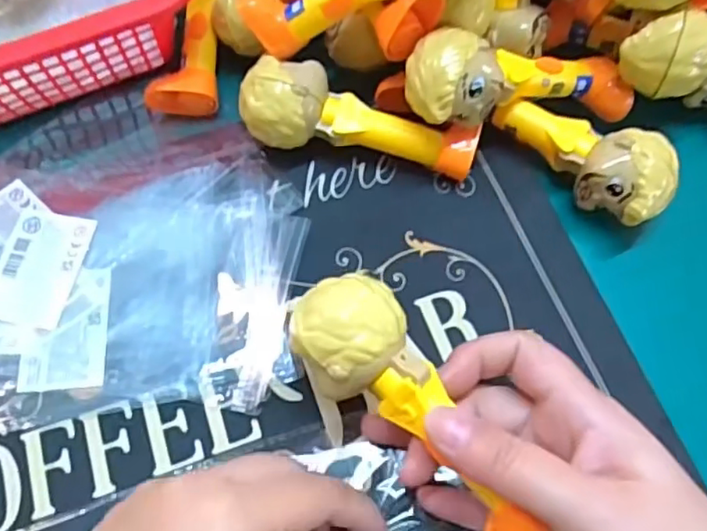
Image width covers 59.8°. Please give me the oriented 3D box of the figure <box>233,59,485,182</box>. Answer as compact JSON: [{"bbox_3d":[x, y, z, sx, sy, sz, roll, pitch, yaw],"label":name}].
[{"bbox_3d":[0.004,-0.074,0.318,0.120,0.041,0.040,10,67,4],"label":"figure"}]

